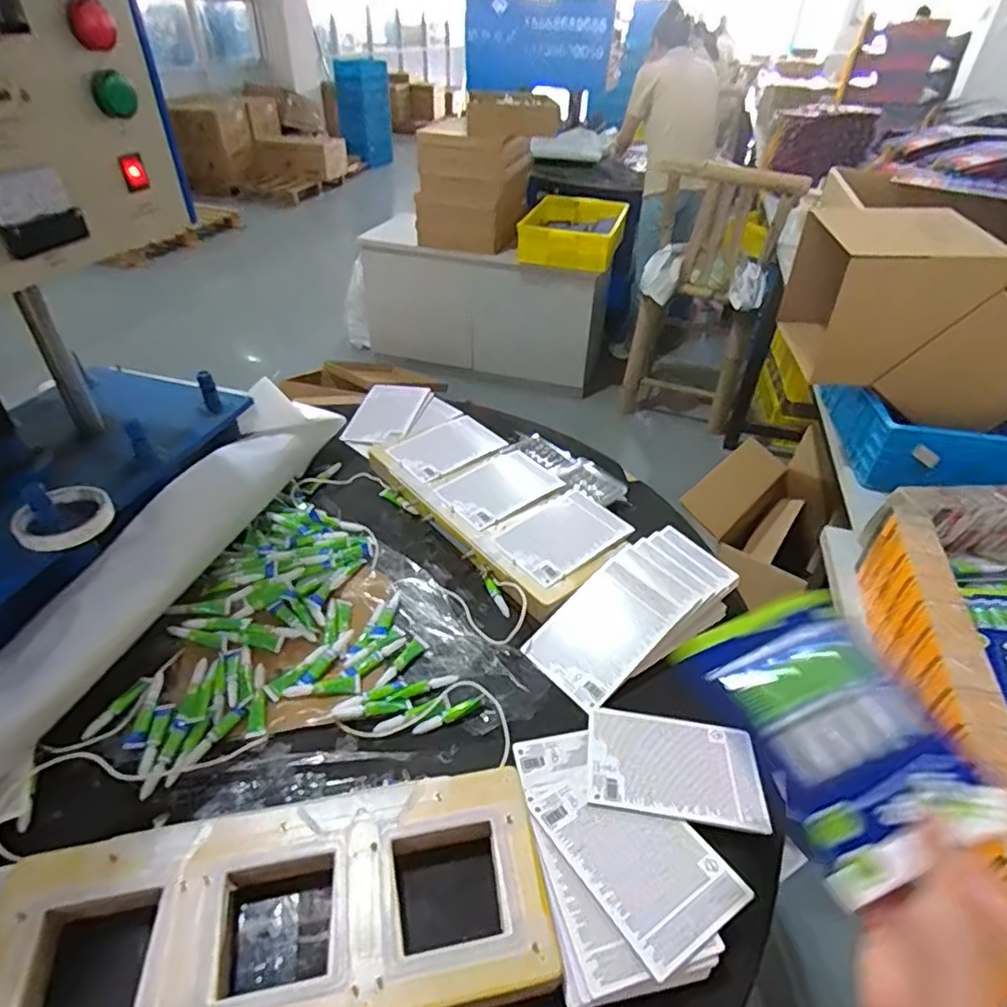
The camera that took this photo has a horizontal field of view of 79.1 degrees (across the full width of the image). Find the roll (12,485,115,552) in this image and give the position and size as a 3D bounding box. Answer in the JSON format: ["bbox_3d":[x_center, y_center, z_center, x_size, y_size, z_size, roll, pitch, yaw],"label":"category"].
[{"bbox_3d":[-0.476,0.015,0.662,0.090,0.017,0.087,2,39,-1],"label":"roll"}]

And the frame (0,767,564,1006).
[{"bbox_3d":[-0.181,0.336,0.489,0.427,0.034,0.169,-6,40,-11],"label":"frame"}]

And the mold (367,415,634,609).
[{"bbox_3d":[-0.015,-0.008,0.920,0.206,0.046,0.427,-27,48,-32],"label":"mold"}]

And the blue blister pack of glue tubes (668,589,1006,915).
[{"bbox_3d":[0.207,0.142,0.385,0.116,0.021,0.172,-25,55,-12],"label":"blue blister pack of glue tubes"}]

